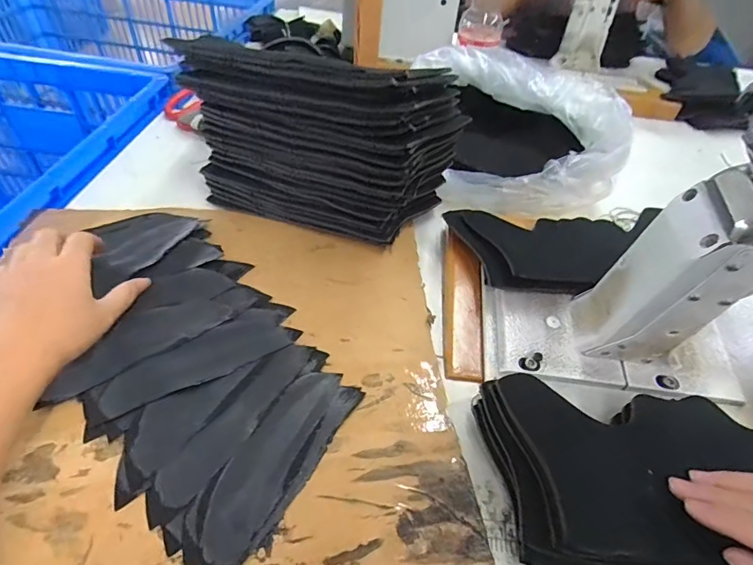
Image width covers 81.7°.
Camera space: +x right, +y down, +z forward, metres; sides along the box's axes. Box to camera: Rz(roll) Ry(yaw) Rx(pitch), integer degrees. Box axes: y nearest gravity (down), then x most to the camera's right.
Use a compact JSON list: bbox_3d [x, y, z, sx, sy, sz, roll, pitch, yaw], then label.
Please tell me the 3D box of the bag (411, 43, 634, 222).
[{"bbox_3d":[0.163,-0.174,0.510,0.176,0.128,0.203,-20,52,-22],"label":"bag"}]

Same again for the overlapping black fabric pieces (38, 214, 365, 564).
[{"bbox_3d":[-0.156,0.049,0.352,0.162,0.013,0.315,-36,61,-29],"label":"overlapping black fabric pieces"}]

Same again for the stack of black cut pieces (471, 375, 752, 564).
[{"bbox_3d":[0.210,0.121,0.292,0.251,0.045,0.135,-5,50,-6],"label":"stack of black cut pieces"}]

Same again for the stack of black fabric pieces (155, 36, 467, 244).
[{"bbox_3d":[-0.051,-0.150,0.431,0.241,0.172,0.111,17,47,10],"label":"stack of black fabric pieces"}]

